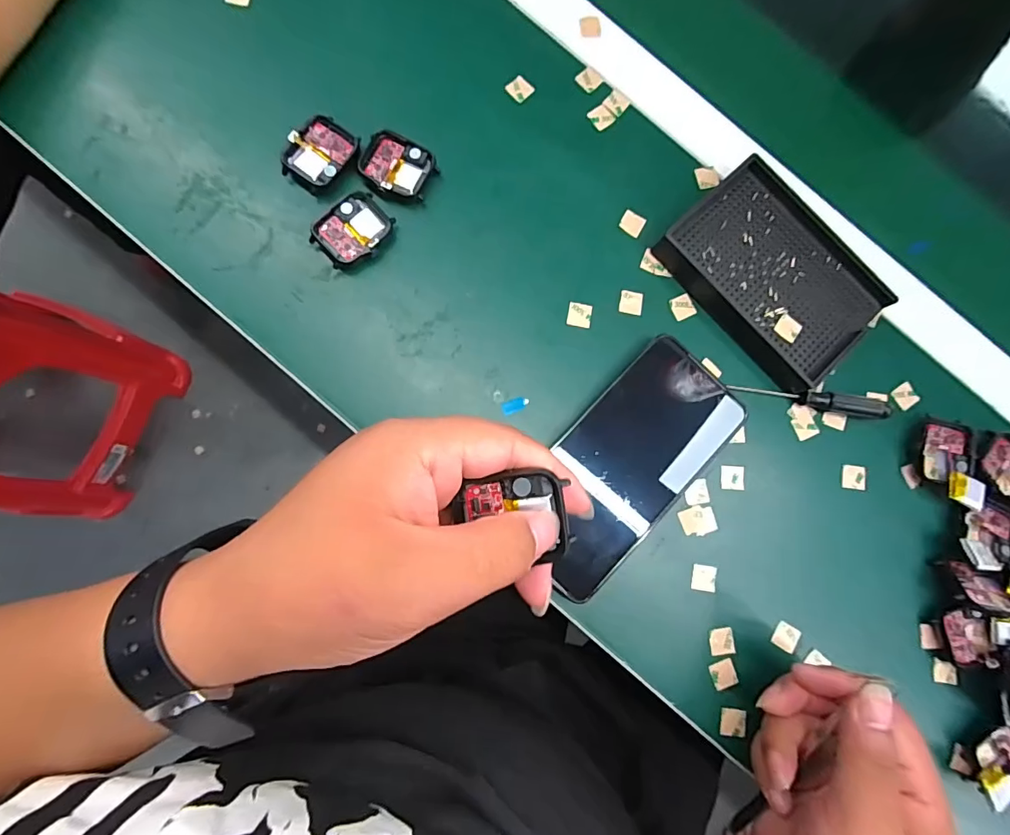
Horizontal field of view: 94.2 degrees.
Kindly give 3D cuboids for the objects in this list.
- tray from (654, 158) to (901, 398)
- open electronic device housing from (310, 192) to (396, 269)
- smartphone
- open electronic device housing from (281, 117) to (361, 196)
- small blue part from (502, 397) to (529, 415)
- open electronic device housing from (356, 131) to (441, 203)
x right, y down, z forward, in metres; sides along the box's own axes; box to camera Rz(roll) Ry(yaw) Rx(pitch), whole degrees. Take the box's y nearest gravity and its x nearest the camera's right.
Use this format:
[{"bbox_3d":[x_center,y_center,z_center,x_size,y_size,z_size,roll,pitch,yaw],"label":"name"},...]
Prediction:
[{"bbox_3d":[0.179,-0.096,0.315,0.097,0.021,0.134,-41,88,-8],"label":"tray"},{"bbox_3d":[-0.095,-0.118,0.297,0.047,0.008,0.039,-42,88,-8],"label":"open electronic device housing"},{"bbox_3d":[0.075,0.029,0.294,0.079,0.016,0.160,42,82,1],"label":"smartphone"},{"bbox_3d":[-0.118,-0.169,0.301,0.036,0.010,0.046,37,82,0],"label":"open electronic device housing"},{"bbox_3d":[0.007,-0.008,0.297,0.018,0.004,0.008,-20,85,-7],"label":"small blue part"},{"bbox_3d":[-0.070,-0.161,0.304,0.046,0.007,0.040,22,82,-2],"label":"open electronic device housing"}]

